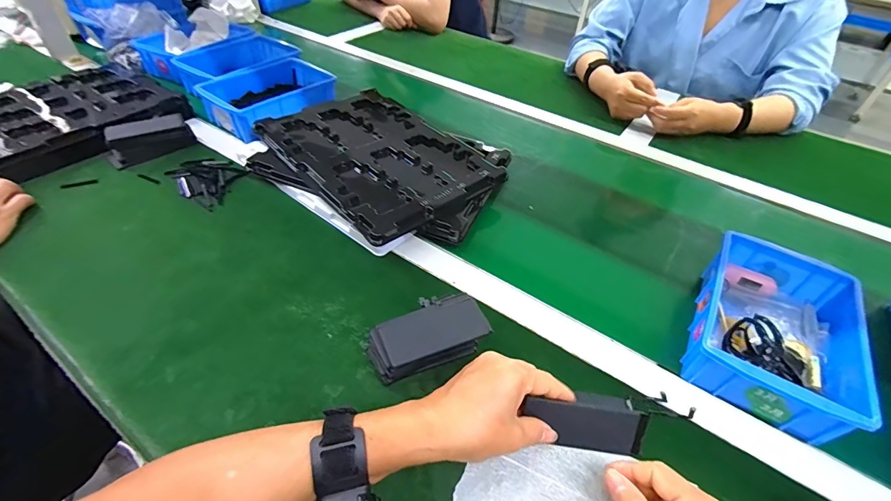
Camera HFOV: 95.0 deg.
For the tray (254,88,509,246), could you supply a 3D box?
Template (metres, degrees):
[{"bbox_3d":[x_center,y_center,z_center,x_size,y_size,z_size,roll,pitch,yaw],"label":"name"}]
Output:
[{"bbox_3d":[-0.099,-0.142,0.600,0.230,0.020,0.334,-30,56,-30],"label":"tray"}]

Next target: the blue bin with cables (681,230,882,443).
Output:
[{"bbox_3d":[0.340,0.078,0.425,0.134,0.060,0.206,27,49,20],"label":"blue bin with cables"}]

